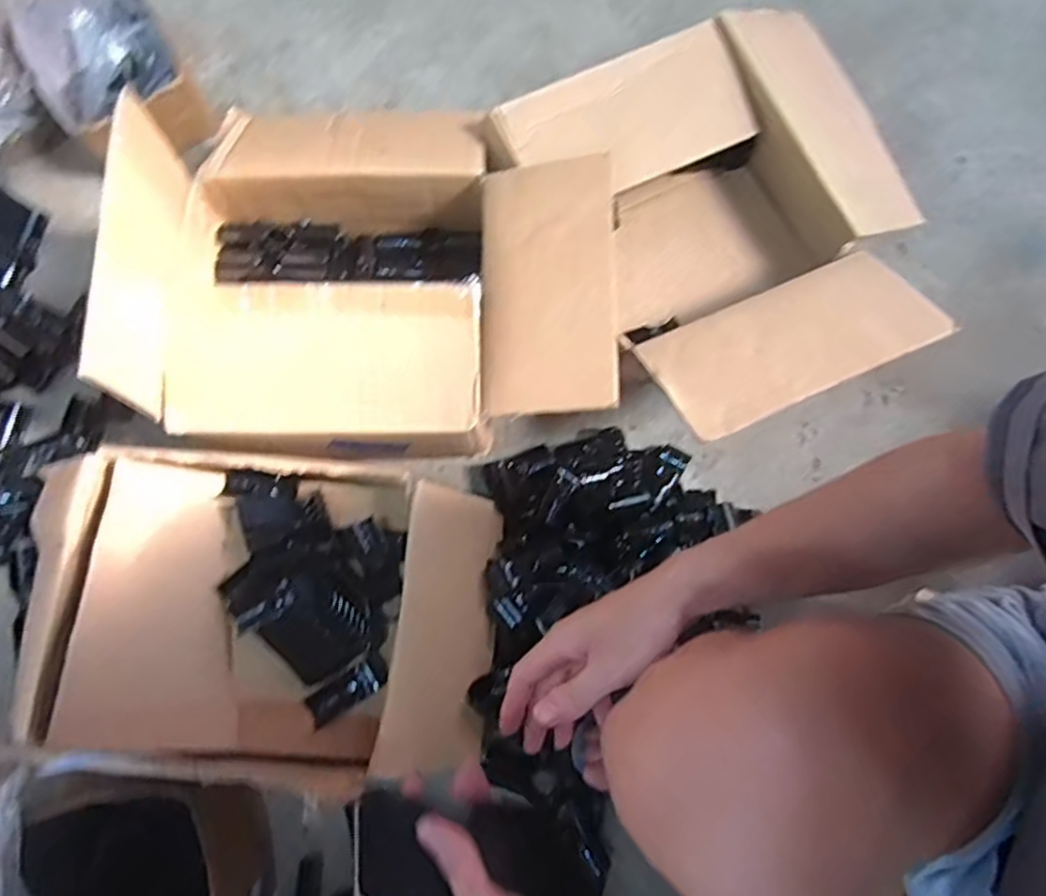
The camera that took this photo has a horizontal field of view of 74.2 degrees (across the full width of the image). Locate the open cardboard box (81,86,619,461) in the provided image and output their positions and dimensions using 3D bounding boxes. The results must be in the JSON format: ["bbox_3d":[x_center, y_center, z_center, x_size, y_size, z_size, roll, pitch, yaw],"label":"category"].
[{"bbox_3d":[-0.145,-0.188,0.742,0.459,0.218,0.384,-1,78,-1],"label":"open cardboard box"}]

